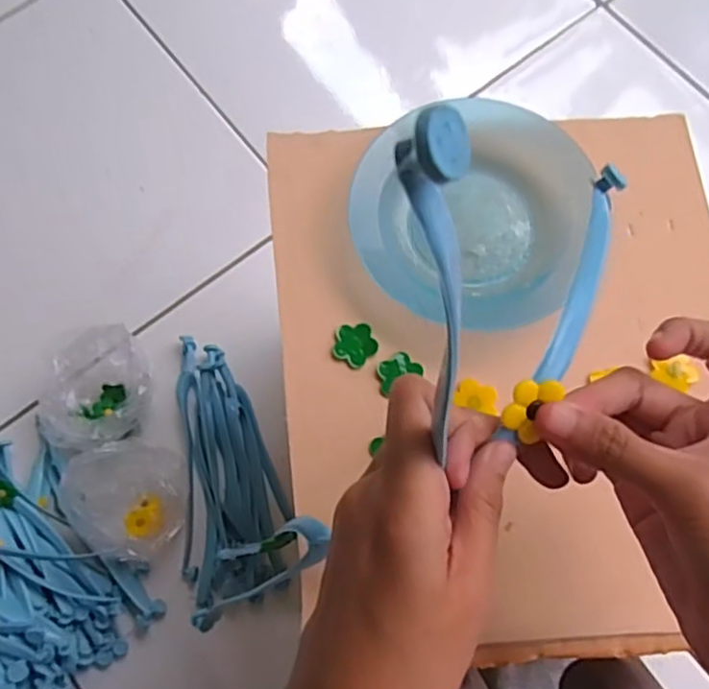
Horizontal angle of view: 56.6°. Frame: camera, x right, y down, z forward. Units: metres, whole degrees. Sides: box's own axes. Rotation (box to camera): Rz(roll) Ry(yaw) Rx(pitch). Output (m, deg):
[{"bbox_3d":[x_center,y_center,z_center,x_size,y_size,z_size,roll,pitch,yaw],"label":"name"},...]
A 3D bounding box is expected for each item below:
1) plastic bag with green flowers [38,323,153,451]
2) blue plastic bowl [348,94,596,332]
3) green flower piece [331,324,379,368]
[{"bbox_3d":[-0.217,0.039,0.563,0.087,0.048,0.096,-12,74,-3],"label":"plastic bag with green flowers"},{"bbox_3d":[0.062,-0.072,0.350,0.121,0.028,0.118,0,74,1],"label":"blue plastic bowl"},{"bbox_3d":[0.000,-0.001,0.344,0.022,0.004,0.022,0,74,1],"label":"green flower piece"}]

